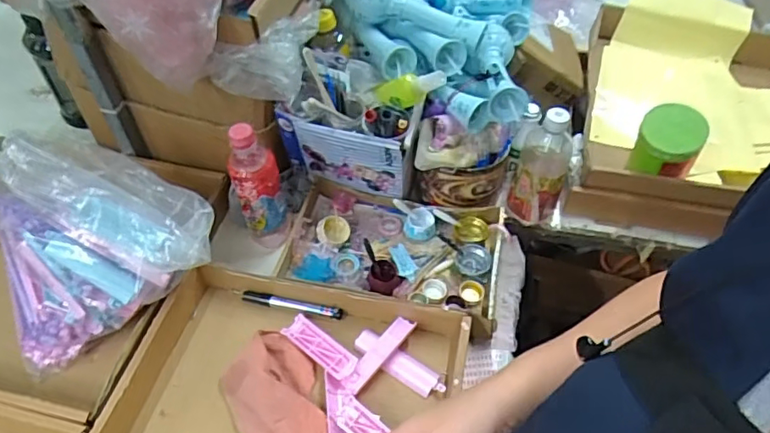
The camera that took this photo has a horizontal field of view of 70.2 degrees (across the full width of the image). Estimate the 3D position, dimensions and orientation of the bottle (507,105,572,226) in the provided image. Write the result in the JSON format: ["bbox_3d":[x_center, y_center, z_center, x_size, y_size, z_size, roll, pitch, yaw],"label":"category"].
[{"bbox_3d":[0.231,-0.077,0.788,0.070,0.185,0.080,18,52,13],"label":"bottle"}]

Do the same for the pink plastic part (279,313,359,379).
[{"bbox_3d":[-0.083,0.164,0.690,0.107,0.019,0.035,35,57,24],"label":"pink plastic part"}]

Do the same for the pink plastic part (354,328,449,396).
[{"bbox_3d":[0.017,0.184,0.685,0.125,0.017,0.031,30,56,21],"label":"pink plastic part"}]

